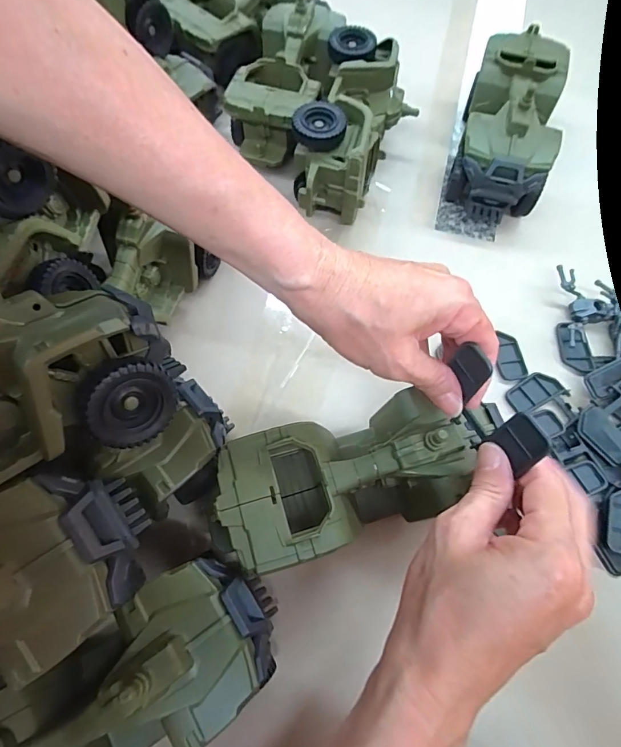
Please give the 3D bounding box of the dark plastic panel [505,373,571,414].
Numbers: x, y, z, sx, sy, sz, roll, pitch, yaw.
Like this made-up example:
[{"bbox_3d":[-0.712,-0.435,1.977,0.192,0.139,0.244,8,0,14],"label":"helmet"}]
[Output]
[{"bbox_3d":[0.181,0.014,0.342,0.046,0.004,0.025,-21,69,-9],"label":"dark plastic panel"}]

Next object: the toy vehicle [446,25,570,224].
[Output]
[{"bbox_3d":[0.188,-0.241,0.408,0.082,0.073,0.182,15,68,6],"label":"toy vehicle"}]

